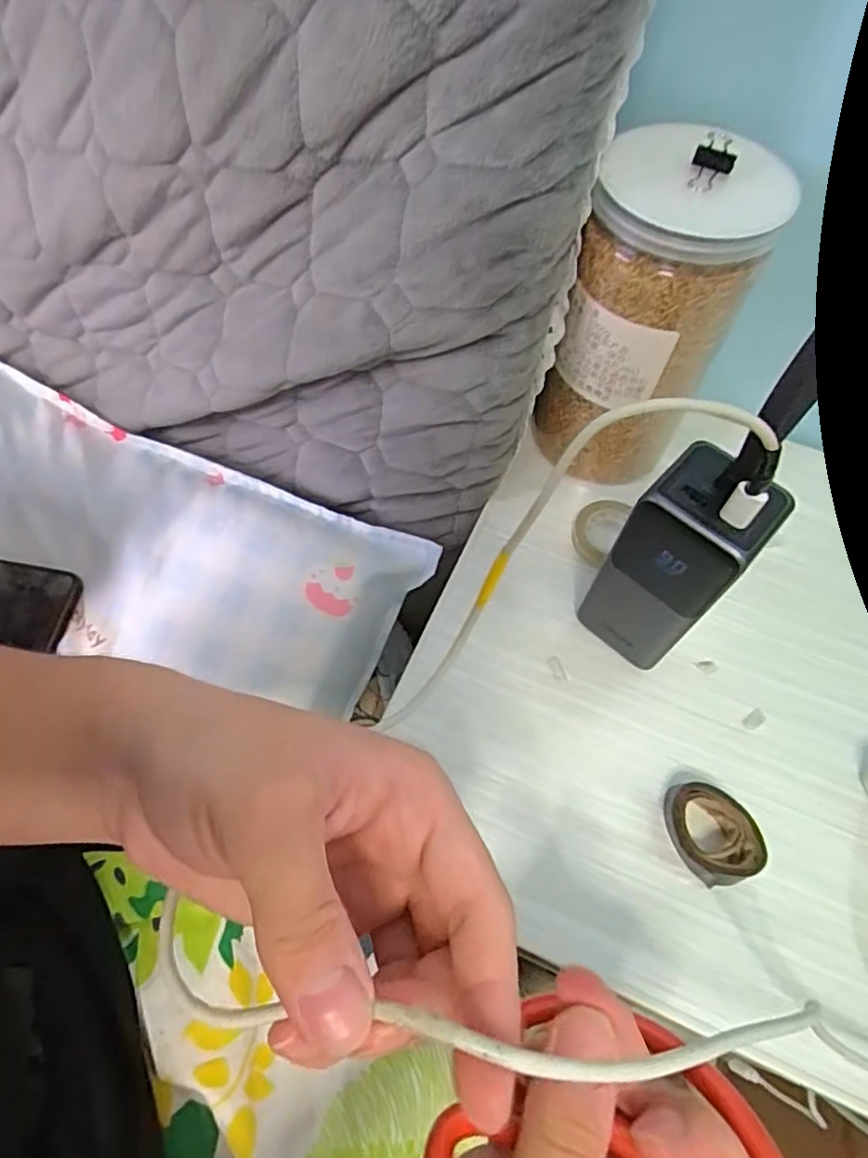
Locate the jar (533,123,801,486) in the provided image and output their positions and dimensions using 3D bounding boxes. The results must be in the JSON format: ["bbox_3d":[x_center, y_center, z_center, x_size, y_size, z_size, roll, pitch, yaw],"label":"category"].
[{"bbox_3d":[0.124,-0.147,0.365,0.084,0.183,0.081,1,61,-2],"label":"jar"}]

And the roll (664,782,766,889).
[{"bbox_3d":[0.141,0.130,0.320,0.041,0.018,0.048,-10,62,-8],"label":"roll"}]

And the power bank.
[{"bbox_3d":[0.121,-0.003,0.326,0.056,0.137,0.046,34,65,15],"label":"power bank"}]

